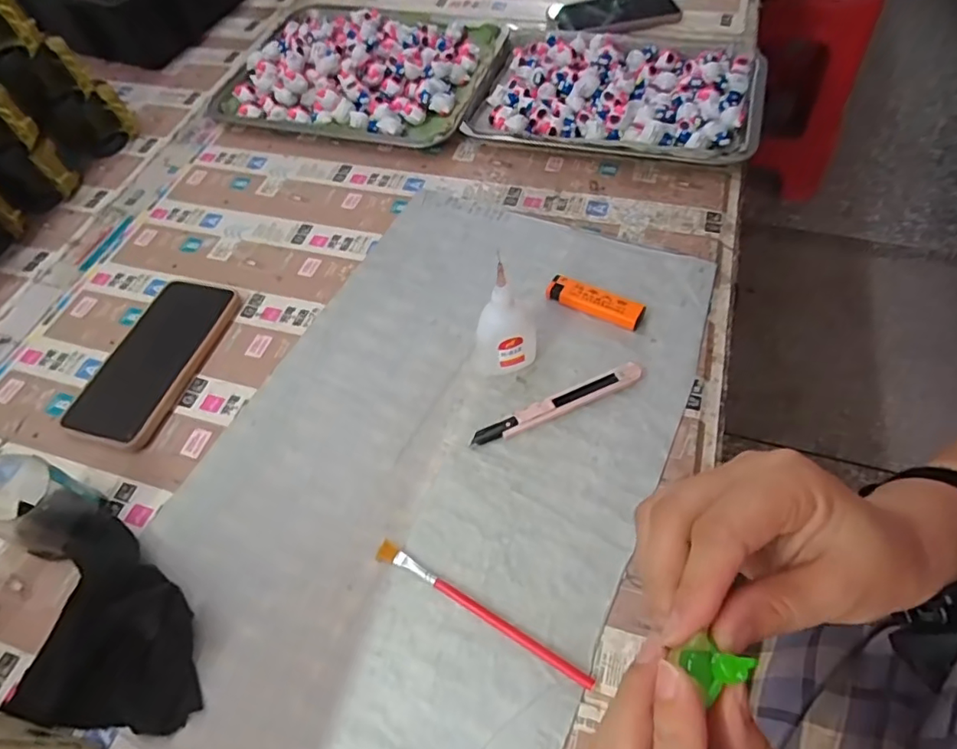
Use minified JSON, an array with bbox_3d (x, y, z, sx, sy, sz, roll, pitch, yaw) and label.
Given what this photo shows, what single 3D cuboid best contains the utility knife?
[{"bbox_3d":[0.060,0.022,0.410,0.136,0.010,0.016,-22,57,-10],"label":"utility knife"}]

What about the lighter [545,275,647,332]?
[{"bbox_3d":[0.097,-0.062,0.460,0.081,0.015,0.024,25,61,20],"label":"lighter"}]

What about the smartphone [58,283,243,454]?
[{"bbox_3d":[-0.280,-0.016,0.473,0.090,0.008,0.162,13,58,14],"label":"smartphone"}]

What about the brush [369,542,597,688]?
[{"bbox_3d":[0.000,0.143,0.335,0.149,0.004,0.011,25,61,20],"label":"brush"}]

